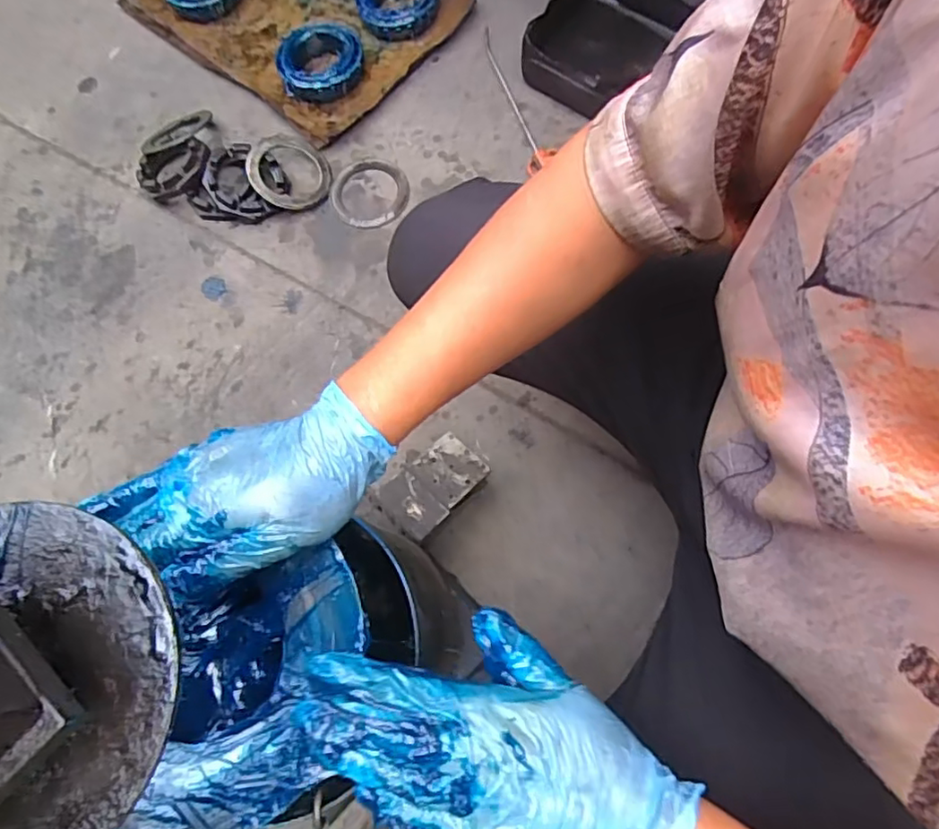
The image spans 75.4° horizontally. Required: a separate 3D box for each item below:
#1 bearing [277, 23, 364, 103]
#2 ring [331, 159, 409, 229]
[{"bbox_3d":[-0.241,-0.572,0.988,0.133,0.044,0.121,-1,72,2],"label":"bearing"},{"bbox_3d":[-0.156,-0.347,0.954,0.117,0.008,0.124,-1,72,2],"label":"ring"}]

